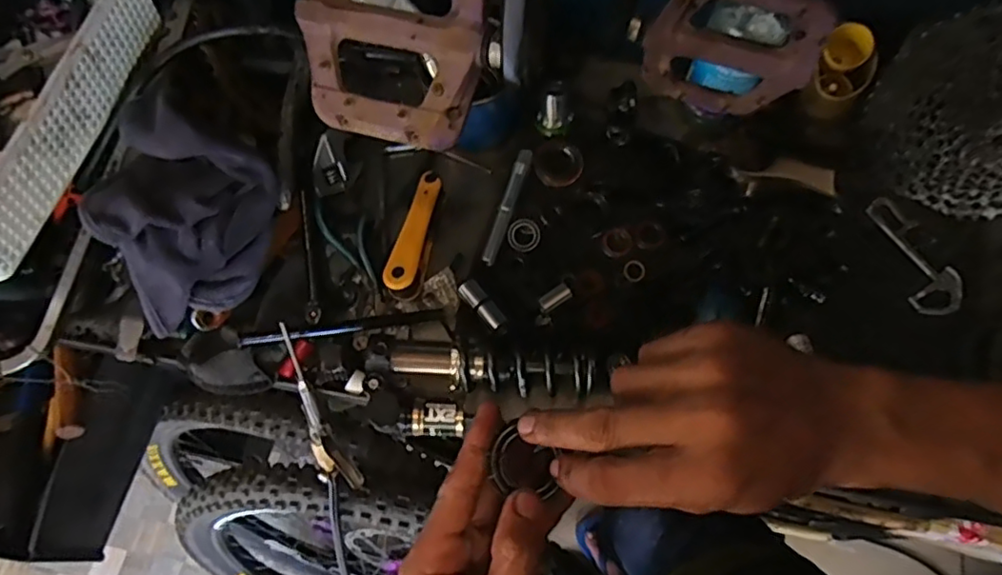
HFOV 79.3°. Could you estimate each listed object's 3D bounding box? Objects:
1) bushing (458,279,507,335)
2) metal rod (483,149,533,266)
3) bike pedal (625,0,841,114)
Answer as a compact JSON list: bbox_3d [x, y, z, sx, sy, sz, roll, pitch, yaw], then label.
[{"bbox_3d":[-0.016,0.018,0.574,0.019,0.013,0.064,-35,72,-10],"label":"bushing"},{"bbox_3d":[0.007,-0.083,0.612,0.014,0.013,0.130,16,71,8],"label":"metal rod"},{"bbox_3d":[0.131,-0.144,0.361,0.105,0.101,0.015,17,71,9],"label":"bike pedal"}]

